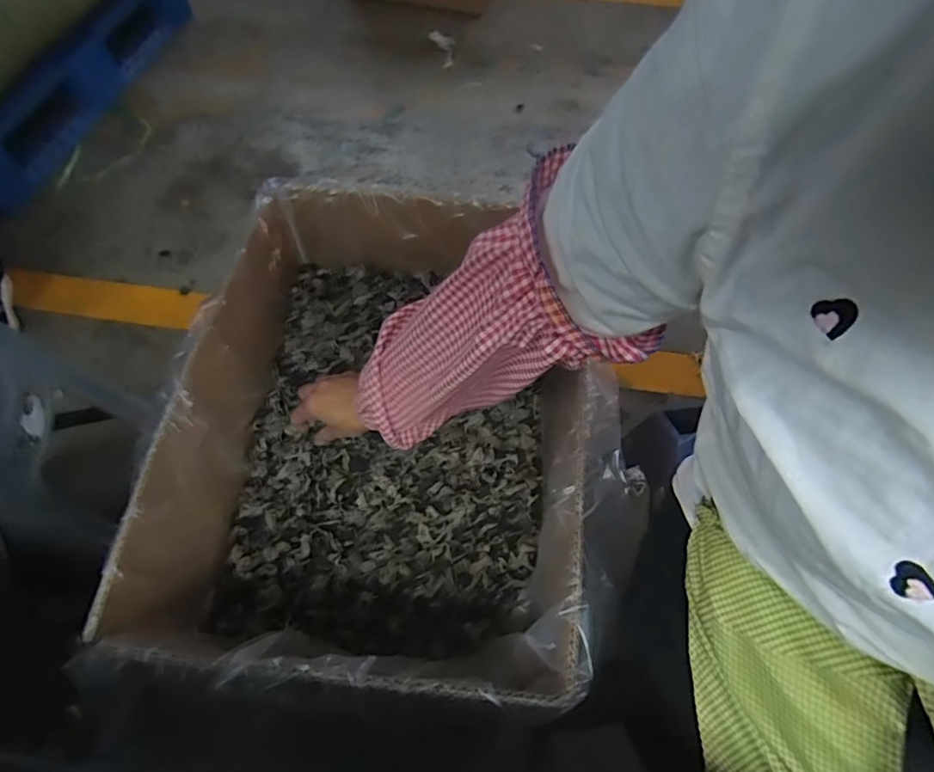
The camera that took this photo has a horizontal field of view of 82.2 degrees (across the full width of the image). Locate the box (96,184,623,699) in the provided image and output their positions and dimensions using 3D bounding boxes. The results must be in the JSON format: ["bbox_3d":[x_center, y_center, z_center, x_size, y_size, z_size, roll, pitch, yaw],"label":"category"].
[{"bbox_3d":[-0.070,0.041,0.558,0.362,0.201,0.464,6,62,2],"label":"box"}]

